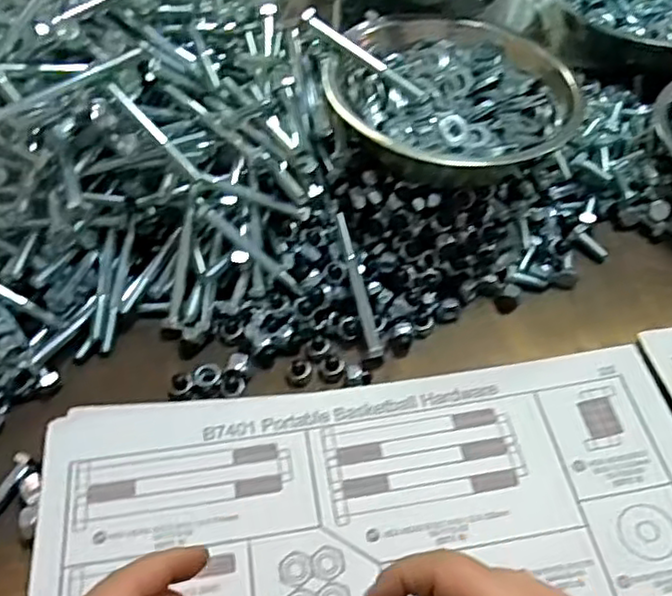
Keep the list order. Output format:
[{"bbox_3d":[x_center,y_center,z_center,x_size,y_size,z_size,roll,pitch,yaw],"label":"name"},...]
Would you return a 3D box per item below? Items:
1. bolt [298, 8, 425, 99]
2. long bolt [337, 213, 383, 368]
[{"bbox_3d":[0.020,-0.180,0.492,0.106,0.009,0.010,34,58,-2],"label":"bolt"},{"bbox_3d":[0.016,-0.005,0.473,0.012,0.011,0.109,-12,85,-11],"label":"long bolt"}]

